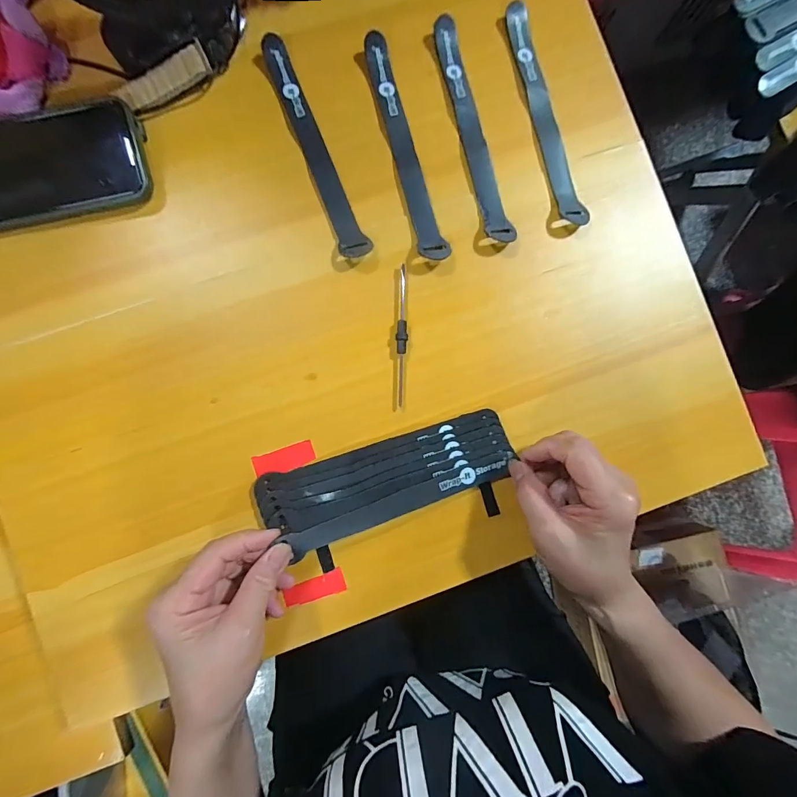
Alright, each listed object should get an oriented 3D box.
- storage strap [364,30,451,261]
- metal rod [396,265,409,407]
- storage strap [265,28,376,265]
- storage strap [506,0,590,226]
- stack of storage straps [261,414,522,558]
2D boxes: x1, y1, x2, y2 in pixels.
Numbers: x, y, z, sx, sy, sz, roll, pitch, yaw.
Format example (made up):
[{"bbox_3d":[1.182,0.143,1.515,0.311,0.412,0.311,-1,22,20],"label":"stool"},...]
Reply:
[{"bbox_3d":[0.005,-0.206,0.321,0.022,0.009,0.189,-16,88,-2],"label":"storage strap"},{"bbox_3d":[0.003,-0.052,0.314,0.009,0.006,0.113,4,88,-1],"label":"metal rod"},{"bbox_3d":[-0.067,-0.205,0.319,0.023,0.009,0.190,-21,88,-2],"label":"storage strap"},{"bbox_3d":[0.123,-0.237,0.325,0.023,0.010,0.194,-16,88,-2],"label":"storage strap"},{"bbox_3d":[-0.008,0.063,0.301,0.196,0.021,0.059,-17,88,-4],"label":"stack of storage straps"}]

